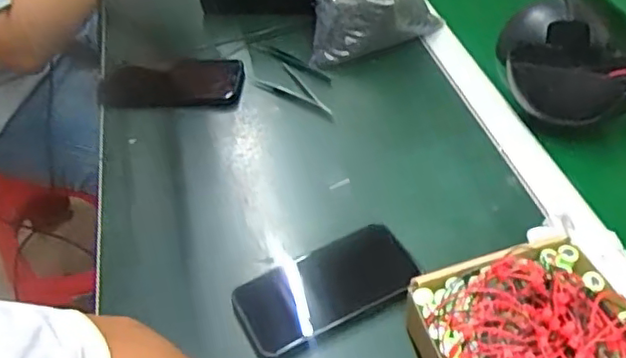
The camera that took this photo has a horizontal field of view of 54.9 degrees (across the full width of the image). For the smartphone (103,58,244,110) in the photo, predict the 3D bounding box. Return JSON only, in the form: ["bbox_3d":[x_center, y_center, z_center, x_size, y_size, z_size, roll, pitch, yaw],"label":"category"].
[{"bbox_3d":[-0.164,-0.115,0.706,0.165,0.014,0.084,0,44,4],"label":"smartphone"}]

